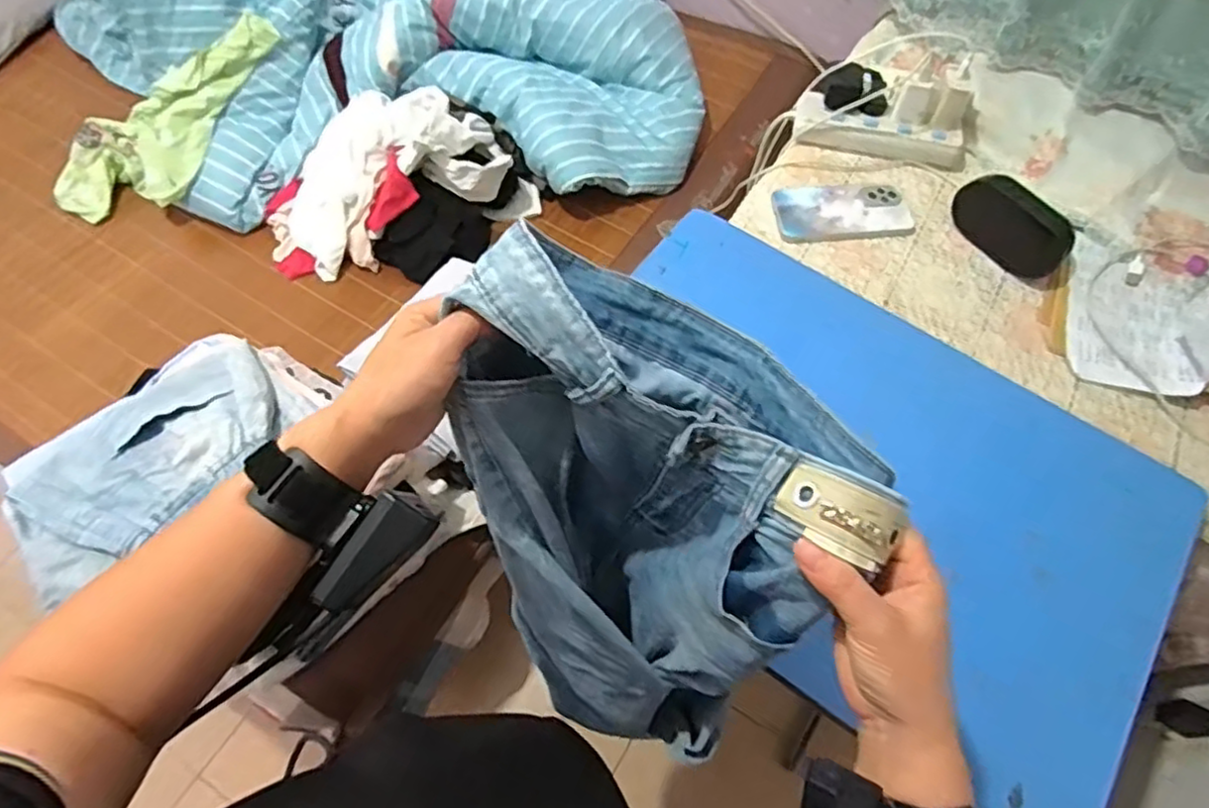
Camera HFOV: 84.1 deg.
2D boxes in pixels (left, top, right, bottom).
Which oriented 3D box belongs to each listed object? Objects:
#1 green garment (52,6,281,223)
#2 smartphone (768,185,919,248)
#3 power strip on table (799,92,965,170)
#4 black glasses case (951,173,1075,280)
[{"bbox_3d":[-0.770,-0.488,1.191,0.500,0.059,0.231,-38,68,5],"label":"green garment"},{"bbox_3d":[0.290,-0.234,0.821,0.164,0.012,0.083,-5,63,-4],"label":"smartphone"},{"bbox_3d":[0.352,-0.346,0.855,0.220,0.035,0.057,18,64,7],"label":"power strip on table"},{"bbox_3d":[0.472,-0.210,0.773,0.035,0.066,0.135,-28,67,-15],"label":"black glasses case"}]

